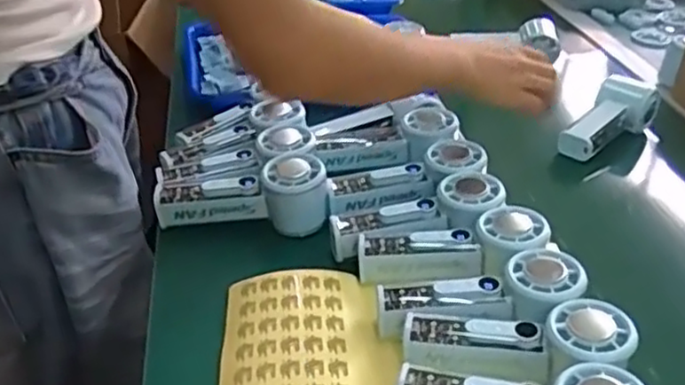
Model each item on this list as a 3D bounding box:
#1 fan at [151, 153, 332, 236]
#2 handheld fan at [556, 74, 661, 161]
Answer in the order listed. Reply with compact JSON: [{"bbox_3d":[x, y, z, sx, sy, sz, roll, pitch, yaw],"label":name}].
[{"bbox_3d":[-0.091,0.004,0.639,0.149,0.061,0.058,-7,34,-15],"label":"fan"},{"bbox_3d":[0.310,-0.084,0.812,0.061,0.058,0.151,26,39,31],"label":"handheld fan"}]

